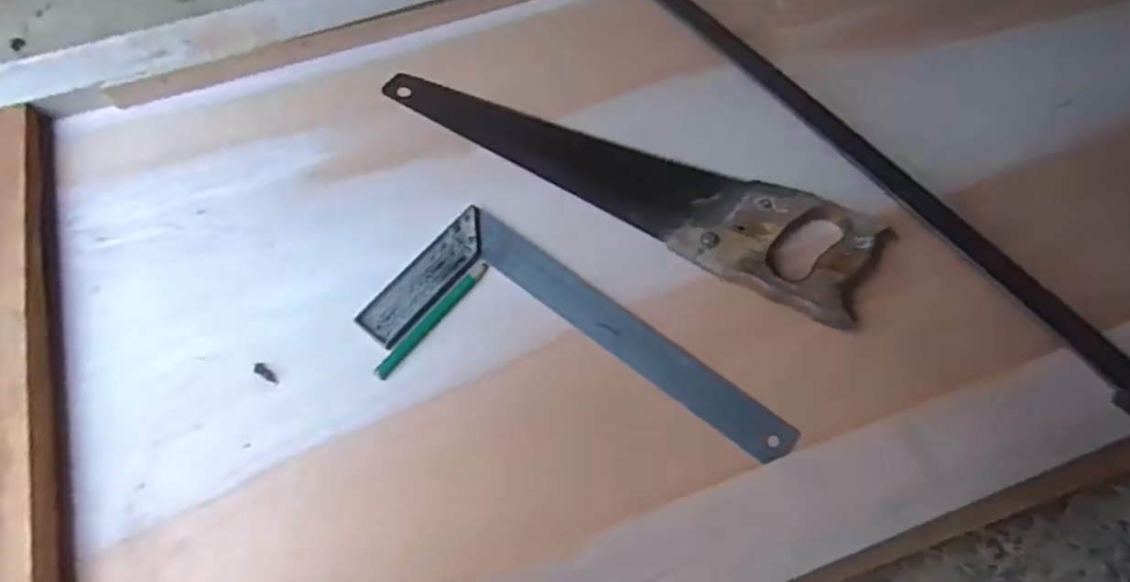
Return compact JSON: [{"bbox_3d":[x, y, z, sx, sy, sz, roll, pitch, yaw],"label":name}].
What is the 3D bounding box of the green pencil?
[{"bbox_3d":[-0.117,0.025,0.588,0.013,0.007,0.134,38,70,18],"label":"green pencil"}]

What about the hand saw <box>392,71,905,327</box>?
[{"bbox_3d":[0.044,-0.122,0.637,0.501,0.023,0.115,28,68,14],"label":"hand saw"}]

